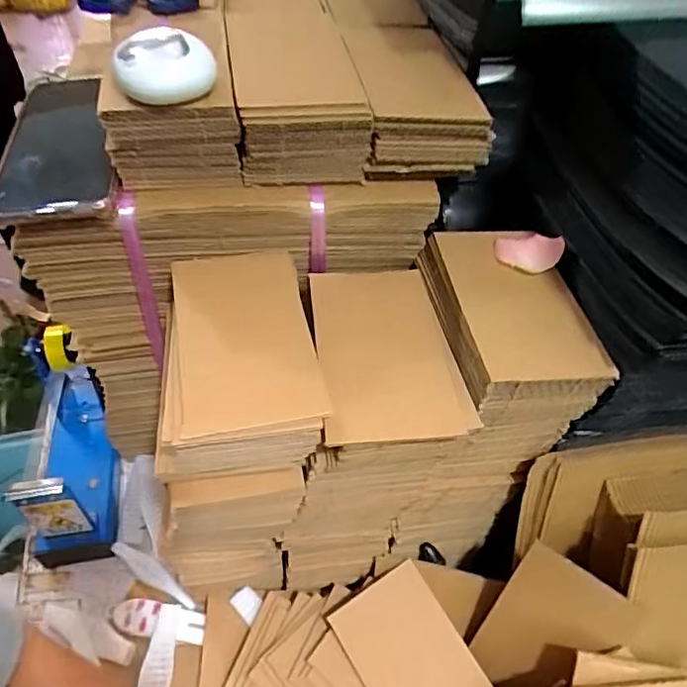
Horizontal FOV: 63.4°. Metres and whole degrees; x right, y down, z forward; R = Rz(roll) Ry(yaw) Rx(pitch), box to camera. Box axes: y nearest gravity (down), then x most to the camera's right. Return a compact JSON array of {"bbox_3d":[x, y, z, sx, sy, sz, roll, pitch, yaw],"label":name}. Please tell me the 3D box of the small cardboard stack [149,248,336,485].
[{"bbox_3d":[-0.070,0.008,0.353,0.101,0.056,0.145,-8,50,-9],"label":"small cardboard stack"}]

